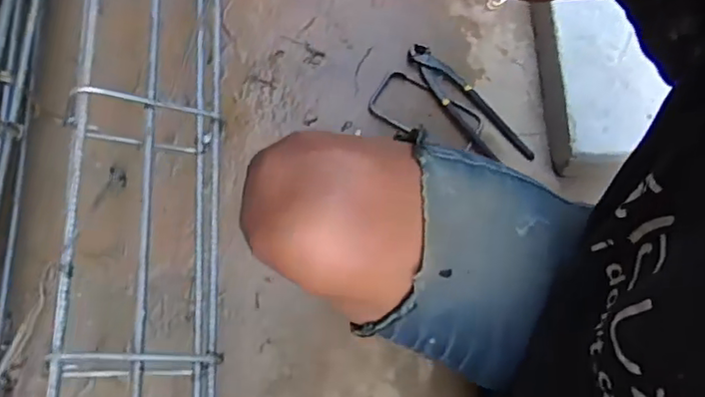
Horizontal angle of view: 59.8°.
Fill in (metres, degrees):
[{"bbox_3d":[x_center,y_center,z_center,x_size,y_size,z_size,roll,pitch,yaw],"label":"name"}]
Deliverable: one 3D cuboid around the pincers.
[{"bbox_3d":[0.149,-0.123,0.803,0.055,0.015,0.207,-33,74,-13],"label":"pincers"}]

